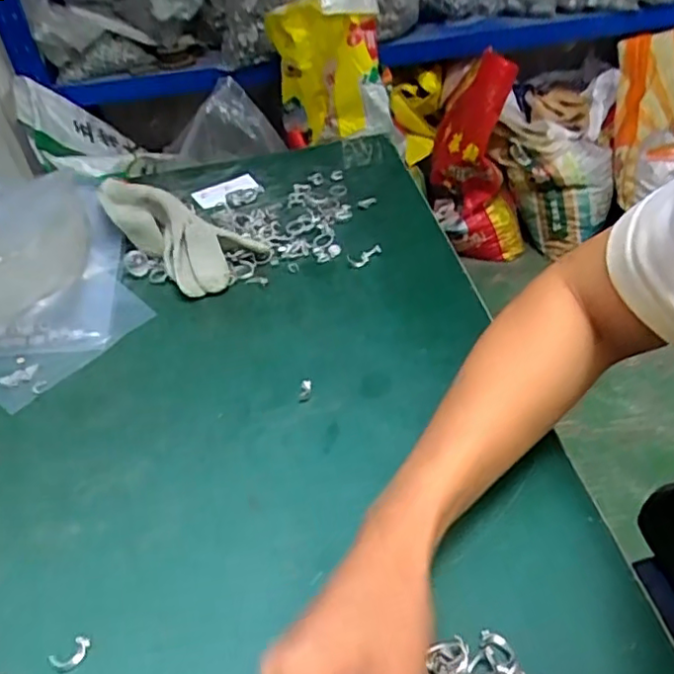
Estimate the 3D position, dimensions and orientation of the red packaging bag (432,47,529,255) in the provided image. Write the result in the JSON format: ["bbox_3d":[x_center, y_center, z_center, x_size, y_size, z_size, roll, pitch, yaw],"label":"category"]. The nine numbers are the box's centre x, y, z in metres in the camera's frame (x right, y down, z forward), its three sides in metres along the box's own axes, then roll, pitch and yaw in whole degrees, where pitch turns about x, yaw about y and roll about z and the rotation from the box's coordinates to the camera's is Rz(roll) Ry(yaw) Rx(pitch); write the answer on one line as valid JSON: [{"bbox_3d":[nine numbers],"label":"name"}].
[{"bbox_3d":[0.395,-0.453,1.709,0.259,0.559,0.173,1,40,8],"label":"red packaging bag"}]

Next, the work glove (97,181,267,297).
[{"bbox_3d":[-0.166,-0.111,0.623,0.170,0.053,0.095,35,52,8],"label":"work glove"}]

